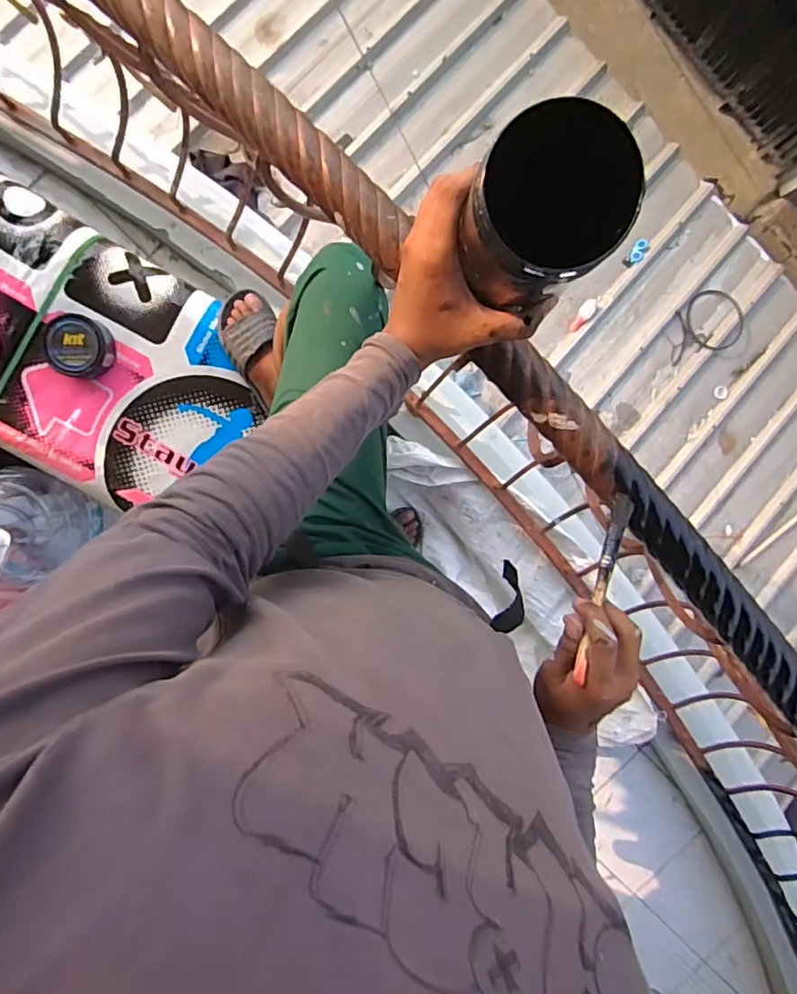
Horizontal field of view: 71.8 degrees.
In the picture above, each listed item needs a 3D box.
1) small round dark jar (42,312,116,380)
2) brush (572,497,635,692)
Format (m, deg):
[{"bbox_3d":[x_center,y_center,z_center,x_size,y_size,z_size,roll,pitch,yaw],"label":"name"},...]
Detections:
[{"bbox_3d":[-0.579,-0.272,0.994,0.117,0.032,0.106,8,95,-4],"label":"small round dark jar"},{"bbox_3d":[0.168,0.070,0.449,0.018,0.012,0.154,22,73,-5],"label":"brush"}]

